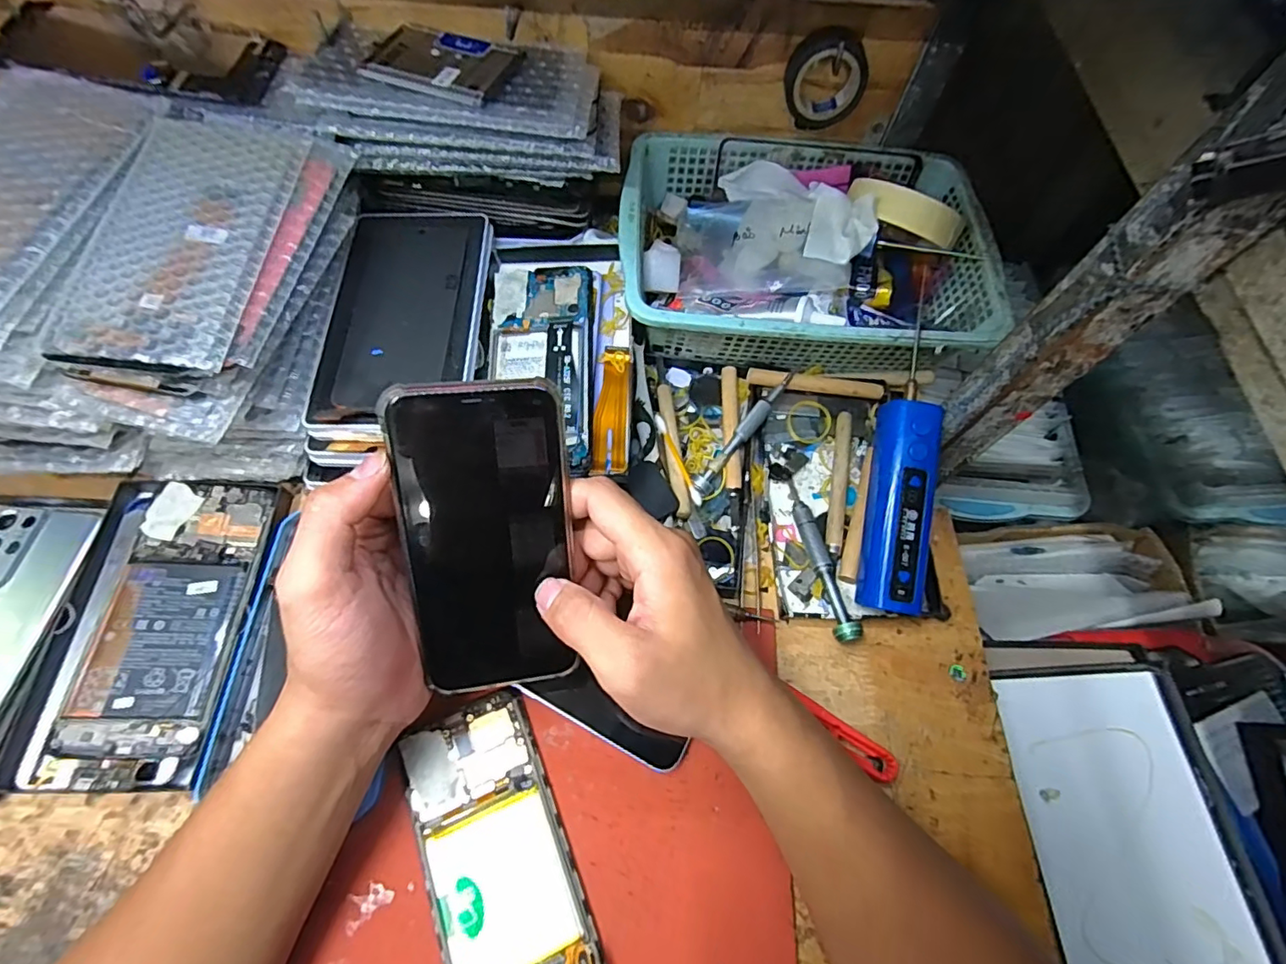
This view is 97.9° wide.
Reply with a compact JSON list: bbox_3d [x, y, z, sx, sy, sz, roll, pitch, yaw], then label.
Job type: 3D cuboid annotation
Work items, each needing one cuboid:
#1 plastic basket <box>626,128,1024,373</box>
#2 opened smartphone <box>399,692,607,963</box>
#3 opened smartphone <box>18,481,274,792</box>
[{"bbox_3d":[0.118,-0.177,0.428,0.277,0.066,0.202,2,65,-3],"label":"plastic basket"},{"bbox_3d":[-0.075,0.197,0.292,0.068,0.008,0.149,-21,68,-12],"label":"opened smartphone"},{"bbox_3d":[-0.280,0.080,0.324,0.085,0.012,0.169,3,65,-8],"label":"opened smartphone"}]

